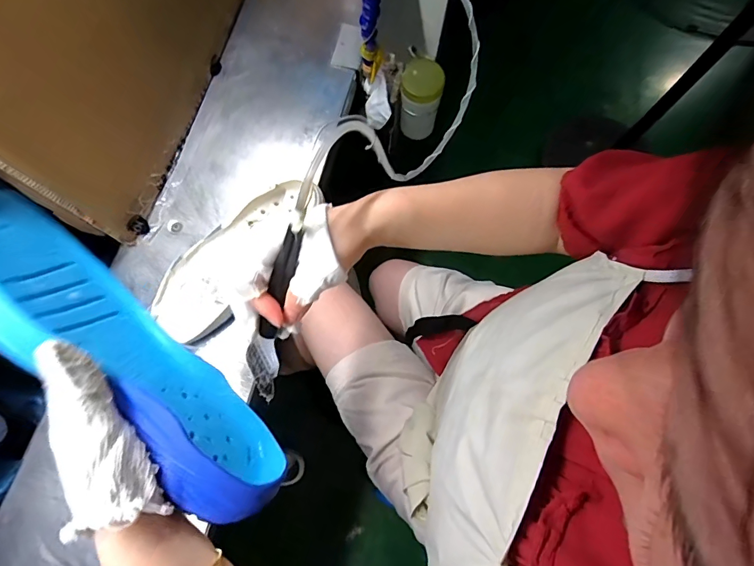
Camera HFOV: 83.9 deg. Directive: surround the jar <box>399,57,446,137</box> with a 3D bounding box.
[{"bbox_3d":[0.080,-0.327,0.772,0.070,0.133,0.073,0,67,0],"label":"jar"}]

